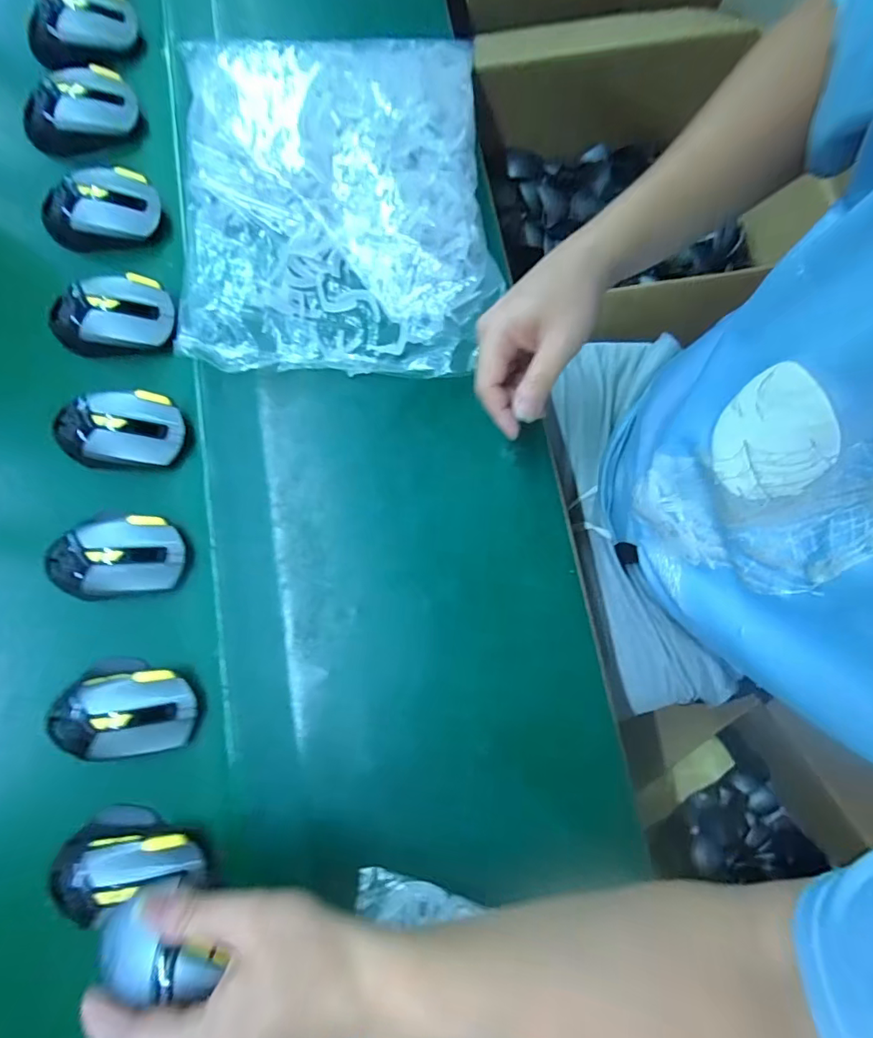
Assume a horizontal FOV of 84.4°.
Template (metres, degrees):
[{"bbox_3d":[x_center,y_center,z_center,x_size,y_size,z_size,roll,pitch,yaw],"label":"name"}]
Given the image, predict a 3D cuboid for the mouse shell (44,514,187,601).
[{"bbox_3d":[-0.266,0.031,0.397,0.104,0.034,0.063,-2,78,1],"label":"mouse shell"}]

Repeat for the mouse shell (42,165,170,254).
[{"bbox_3d":[-0.335,-0.305,0.477,0.114,0.049,0.065,-1,78,1],"label":"mouse shell"}]

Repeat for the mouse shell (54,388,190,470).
[{"bbox_3d":[-0.282,-0.078,0.421,0.118,0.031,0.061,-2,78,1],"label":"mouse shell"}]

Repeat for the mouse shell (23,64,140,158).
[{"bbox_3d":[-0.373,-0.422,0.507,0.116,0.043,0.065,-20,79,-3],"label":"mouse shell"}]

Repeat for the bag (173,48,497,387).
[{"bbox_3d":[-0.093,-0.300,0.460,0.288,0.041,0.363,-6,78,0],"label":"bag"}]

